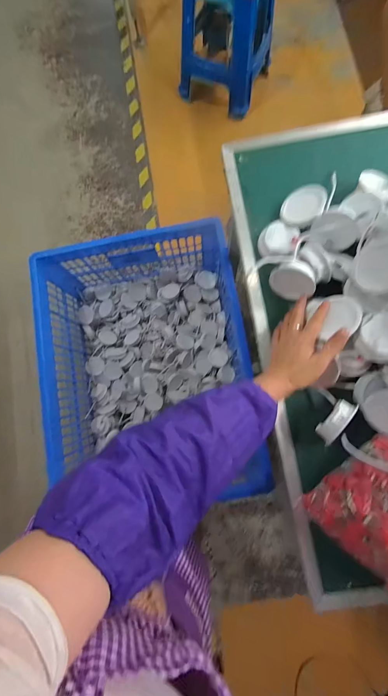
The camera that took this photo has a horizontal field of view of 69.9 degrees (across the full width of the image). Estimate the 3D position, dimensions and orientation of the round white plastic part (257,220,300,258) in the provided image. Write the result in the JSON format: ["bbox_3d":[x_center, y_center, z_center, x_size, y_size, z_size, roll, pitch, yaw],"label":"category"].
[{"bbox_3d":[0.143,-0.187,0.482,0.057,0.020,0.060,-1,81,4],"label":"round white plastic part"}]

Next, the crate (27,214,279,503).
[{"bbox_3d":[-0.149,0.053,1.011,0.590,0.402,0.799,-9,81,2],"label":"crate"}]

